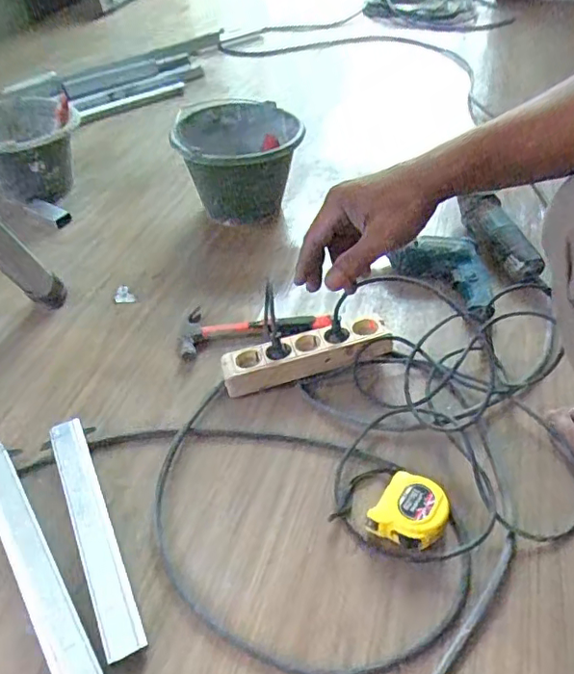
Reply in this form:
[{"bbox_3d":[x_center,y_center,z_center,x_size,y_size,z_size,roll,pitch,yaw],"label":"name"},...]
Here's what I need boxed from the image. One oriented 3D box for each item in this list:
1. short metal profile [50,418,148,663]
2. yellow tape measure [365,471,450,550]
[{"bbox_3d":[-0.227,0.221,0.655,0.039,0.029,0.300,-20,49,-18],"label":"short metal profile"},{"bbox_3d":[0.144,0.206,0.655,0.082,0.040,0.087,30,53,26],"label":"yellow tape measure"}]

